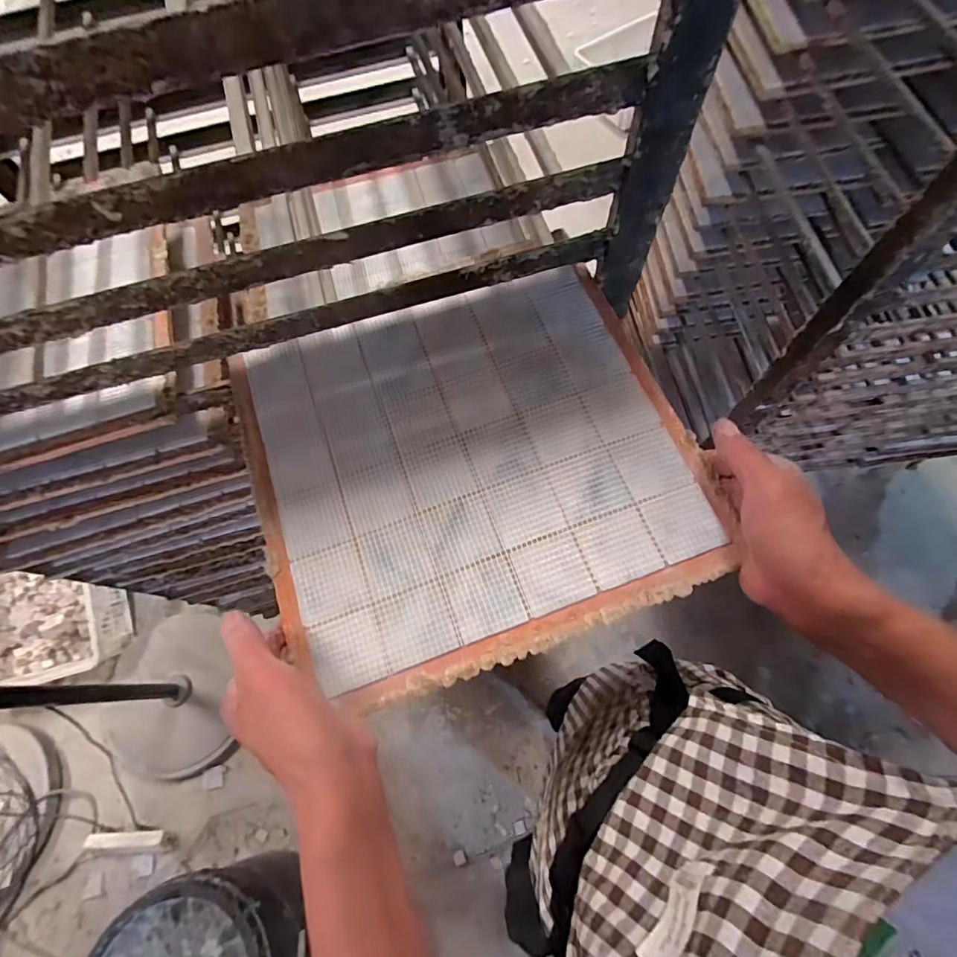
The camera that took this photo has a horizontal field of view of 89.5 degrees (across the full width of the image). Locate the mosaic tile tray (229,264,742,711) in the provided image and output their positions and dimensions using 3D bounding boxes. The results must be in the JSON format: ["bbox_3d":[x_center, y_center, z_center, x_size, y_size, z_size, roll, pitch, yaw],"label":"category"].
[{"bbox_3d":[-0.009,-0.019,0.381,0.325,0.024,0.302,-19,66,-6],"label":"mosaic tile tray"}]

